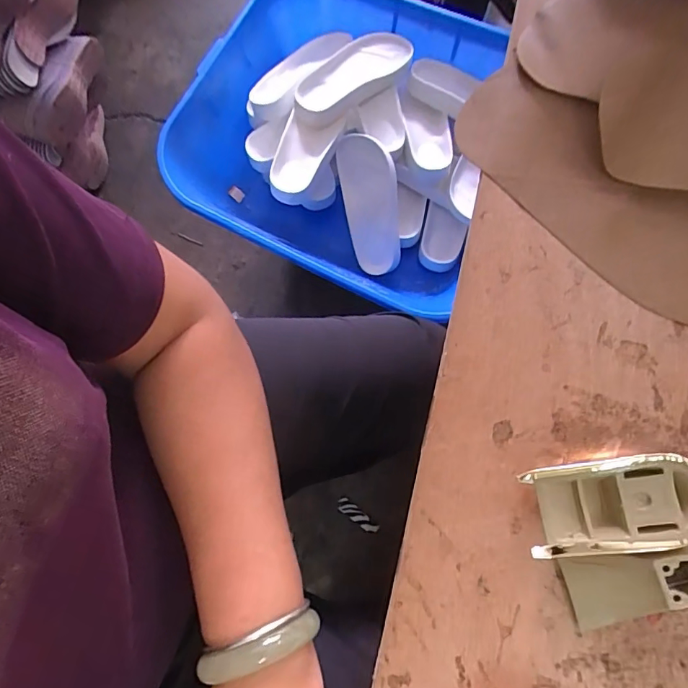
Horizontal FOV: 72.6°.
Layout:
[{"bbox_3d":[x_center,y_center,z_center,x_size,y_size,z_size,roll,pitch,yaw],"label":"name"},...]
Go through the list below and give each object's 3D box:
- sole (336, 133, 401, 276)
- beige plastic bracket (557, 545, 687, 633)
[{"bbox_3d":[0.052,-0.240,0.816,0.091,0.034,0.230,-14,104,-2],"label":"sole"},{"bbox_3d":[0.163,0.135,0.257,0.069,0.033,0.042,-12,77,1],"label":"beige plastic bracket"}]

